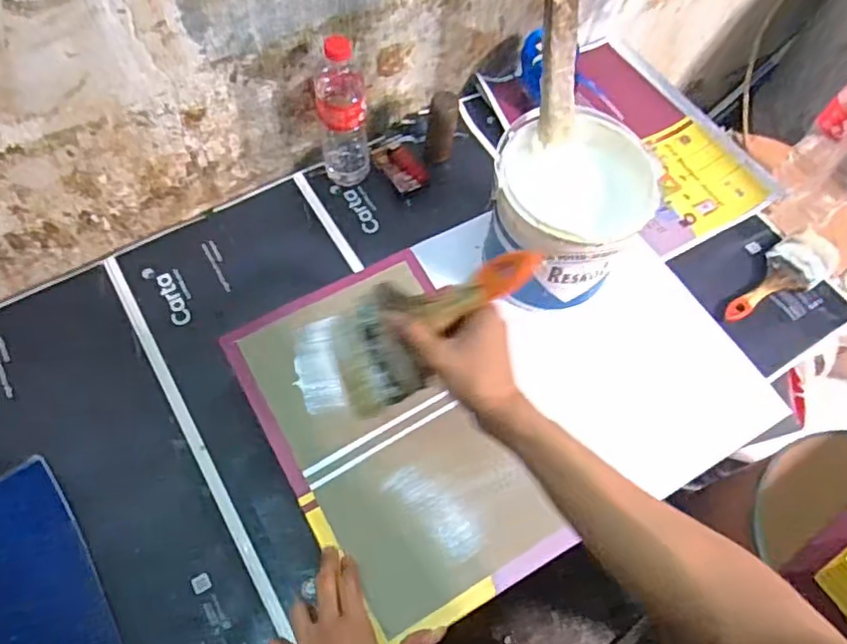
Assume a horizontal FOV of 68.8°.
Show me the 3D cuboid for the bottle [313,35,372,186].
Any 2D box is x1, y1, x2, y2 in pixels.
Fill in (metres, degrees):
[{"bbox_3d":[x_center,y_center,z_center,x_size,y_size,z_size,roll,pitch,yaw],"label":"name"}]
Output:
[{"bbox_3d":[-0.108,-0.277,0.829,0.066,0.224,0.067,-6,64,-7],"label":"bottle"}]

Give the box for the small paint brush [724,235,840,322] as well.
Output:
[{"bbox_3d":[0.490,-0.063,0.851,0.201,0.019,0.074,-30,69,-17],"label":"small paint brush"}]

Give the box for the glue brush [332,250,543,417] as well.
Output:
[{"bbox_3d":[0.001,-0.003,0.504,0.213,0.031,0.094,-31,60,30],"label":"glue brush"}]

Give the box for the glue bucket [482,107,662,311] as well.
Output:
[{"bbox_3d":[0.170,-0.126,0.769,0.172,0.183,0.163,1,63,-3],"label":"glue bucket"}]

